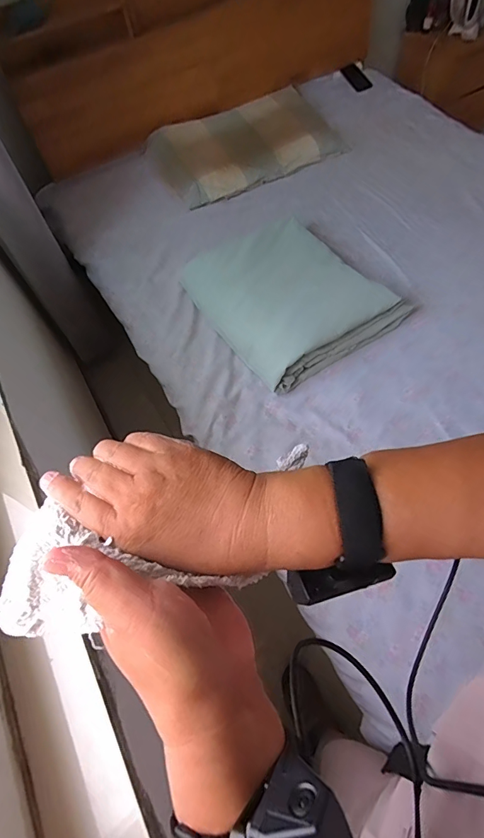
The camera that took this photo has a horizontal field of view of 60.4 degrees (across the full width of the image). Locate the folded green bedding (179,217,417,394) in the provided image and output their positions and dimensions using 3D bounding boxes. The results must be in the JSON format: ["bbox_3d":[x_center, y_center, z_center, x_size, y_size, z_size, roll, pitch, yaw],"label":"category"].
[{"bbox_3d":[0.123,-0.379,1.181,0.454,0.083,0.551,-34,62,-14],"label":"folded green bedding"}]

